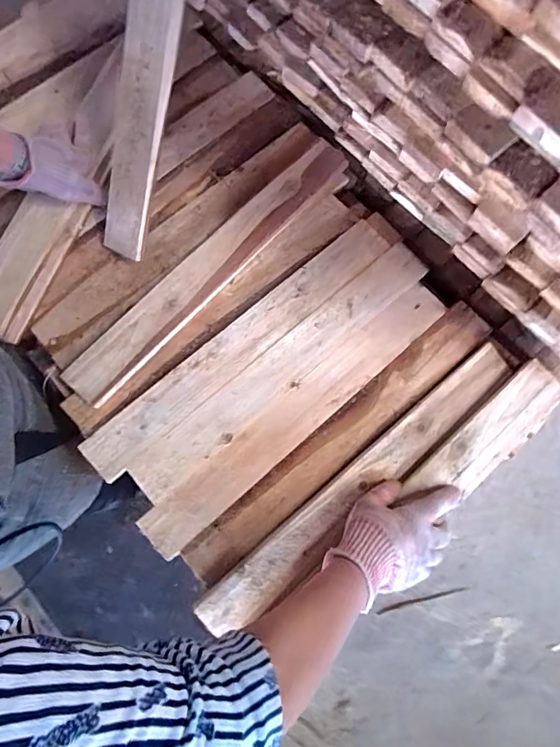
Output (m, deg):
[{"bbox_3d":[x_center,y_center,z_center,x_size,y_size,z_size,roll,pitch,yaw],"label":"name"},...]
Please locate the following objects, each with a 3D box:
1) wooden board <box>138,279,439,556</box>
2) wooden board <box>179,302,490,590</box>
[{"bbox_3d":[0.026,0.047,0.570,0.474,0.008,0.065,-41,79,-9],"label":"wooden board"},{"bbox_3d":[0.085,0.079,0.562,0.485,0.013,0.058,-41,79,-9],"label":"wooden board"}]

